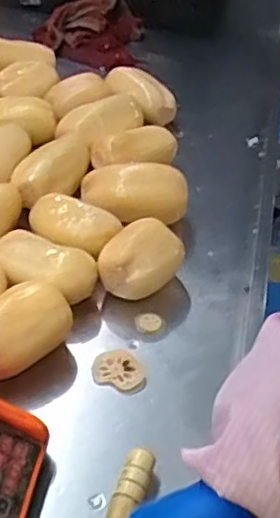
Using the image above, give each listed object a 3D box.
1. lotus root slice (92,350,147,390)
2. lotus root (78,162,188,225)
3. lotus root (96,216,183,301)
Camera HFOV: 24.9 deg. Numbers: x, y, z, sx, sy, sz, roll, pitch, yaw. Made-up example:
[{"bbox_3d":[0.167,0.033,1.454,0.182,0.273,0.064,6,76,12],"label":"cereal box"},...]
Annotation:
[{"bbox_3d":[-0.022,0.117,0.672,0.055,0.008,0.043,13,43,8],"label":"lotus root slice"},{"bbox_3d":[-0.007,-0.085,0.840,0.135,0.069,0.077,-8,44,-14],"label":"lotus root"},{"bbox_3d":[0.003,0.004,0.741,0.070,0.070,0.101,34,50,28],"label":"lotus root"}]

